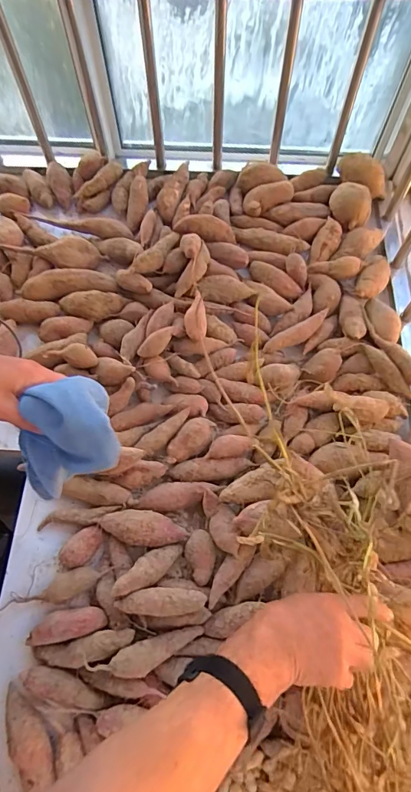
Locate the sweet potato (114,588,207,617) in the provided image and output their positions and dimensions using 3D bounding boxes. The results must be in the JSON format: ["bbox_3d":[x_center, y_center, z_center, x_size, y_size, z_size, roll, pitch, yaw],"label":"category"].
[{"bbox_3d":[-0.062,0.291,0.609,0.121,0.035,0.034,1,67,0],"label":"sweet potato"}]

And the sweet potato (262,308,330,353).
[{"bbox_3d":[0.170,-0.116,0.803,0.141,0.024,0.032,-30,70,-12],"label":"sweet potato"}]

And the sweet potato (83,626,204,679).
[{"bbox_3d":[-0.079,0.355,0.590,0.158,0.034,0.040,-12,66,-19],"label":"sweet potato"}]

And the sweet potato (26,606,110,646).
[{"bbox_3d":[-0.199,0.329,0.620,0.111,0.040,0.038,-12,68,-5],"label":"sweet potato"}]

